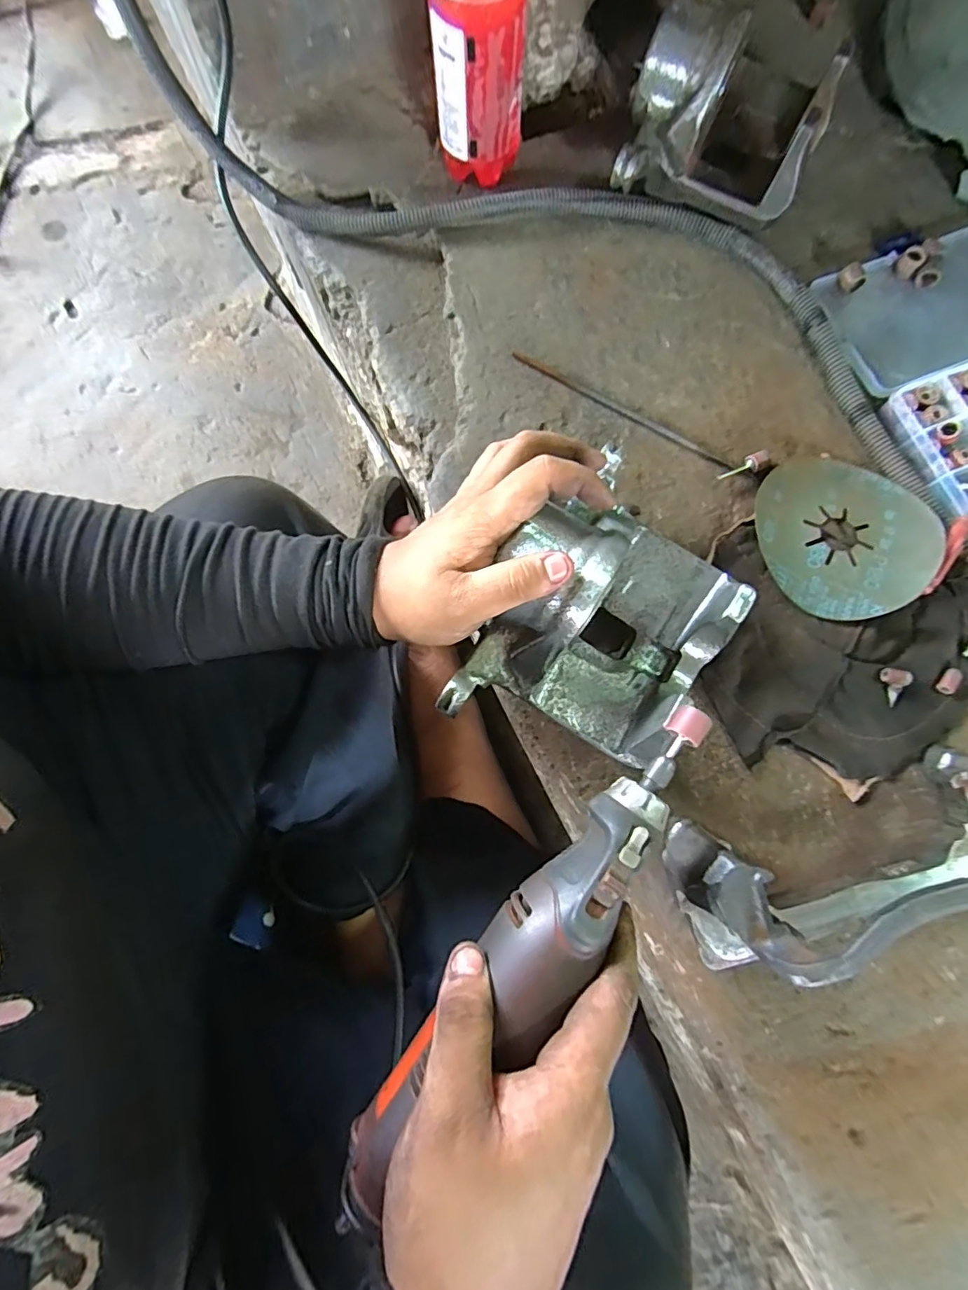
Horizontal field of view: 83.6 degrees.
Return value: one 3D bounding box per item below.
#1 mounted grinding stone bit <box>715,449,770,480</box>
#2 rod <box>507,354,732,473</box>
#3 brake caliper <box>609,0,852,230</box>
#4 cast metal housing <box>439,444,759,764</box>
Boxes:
[{"bbox_3d":[0.168,-0.115,0.351,0.035,0.010,0.011,-21,79,-4],"label":"mounted grinding stone bit"},{"bbox_3d":[0.092,-0.157,0.362,0.161,0.005,0.008,31,80,6],"label":"rod"},{"bbox_3d":[0.157,-0.337,0.361,0.126,0.080,0.087,14,78,3],"label":"brake caliper"},{"bbox_3d":[0.065,-0.005,0.287,0.119,0.072,0.143,31,80,6],"label":"cast metal housing"}]

